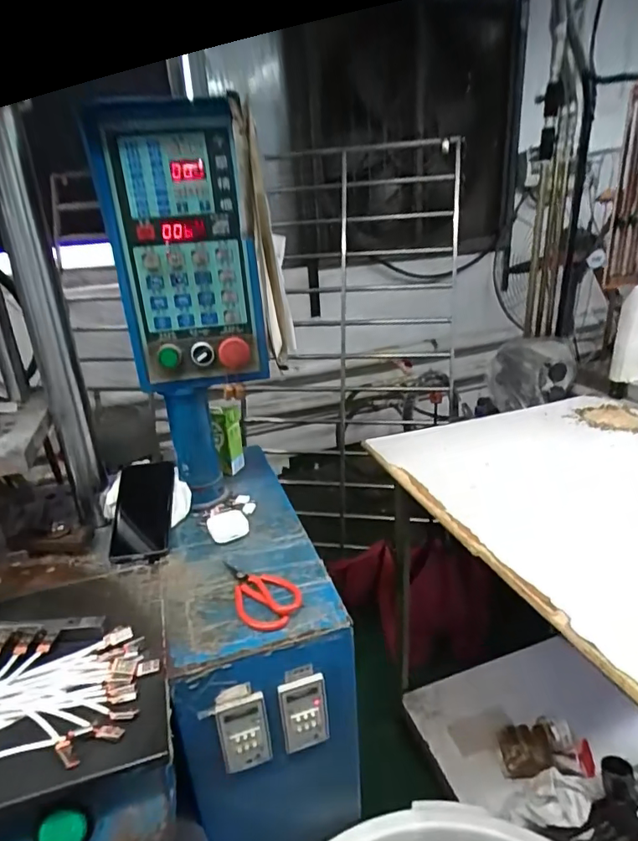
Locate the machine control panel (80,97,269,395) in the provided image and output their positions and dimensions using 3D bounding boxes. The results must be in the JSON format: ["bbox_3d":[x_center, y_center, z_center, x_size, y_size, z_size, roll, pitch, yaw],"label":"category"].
[{"bbox_3d":[-0.172,-0.211,0.638,0.169,0.331,0.104,-9,23,-13],"label":"machine control panel"}]

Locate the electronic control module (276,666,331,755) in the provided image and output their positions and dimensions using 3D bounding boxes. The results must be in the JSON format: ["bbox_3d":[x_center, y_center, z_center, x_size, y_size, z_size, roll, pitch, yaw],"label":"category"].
[{"bbox_3d":[-0.017,0.312,0.546,0.050,0.108,0.012,-13,24,-22],"label":"electronic control module"}]

